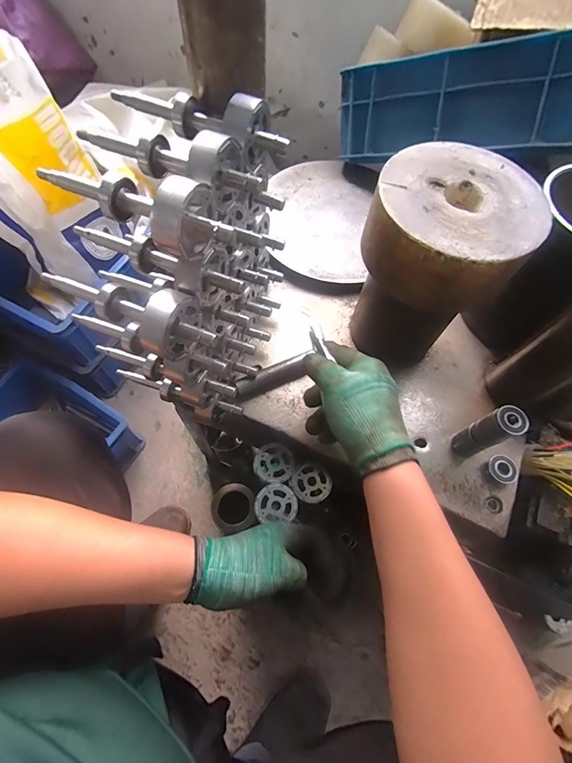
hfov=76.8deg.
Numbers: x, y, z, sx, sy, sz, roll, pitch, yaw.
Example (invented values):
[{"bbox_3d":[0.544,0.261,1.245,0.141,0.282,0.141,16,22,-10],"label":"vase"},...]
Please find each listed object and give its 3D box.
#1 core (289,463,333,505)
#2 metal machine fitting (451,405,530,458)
[{"bbox_3d":[0.033,0.132,0.468,0.049,0.006,0.049,1,65,-3],"label":"core"},{"bbox_3d":[0.224,0.058,0.405,0.033,0.092,0.030,1,65,-3],"label":"metal machine fitting"}]

